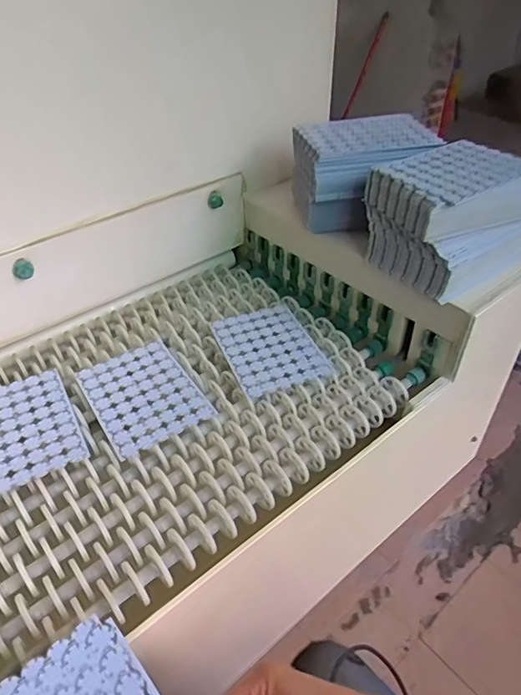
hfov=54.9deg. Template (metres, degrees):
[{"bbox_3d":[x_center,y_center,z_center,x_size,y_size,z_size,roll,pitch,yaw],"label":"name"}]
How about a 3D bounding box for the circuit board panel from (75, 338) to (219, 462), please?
[{"bbox_3d":[-0.139,0.053,0.596,0.117,0.005,0.157,-24,47,-24],"label":"circuit board panel"}]

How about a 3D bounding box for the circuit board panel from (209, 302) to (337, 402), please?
[{"bbox_3d":[0.011,-0.001,0.657,0.119,0.007,0.152,-17,44,-13],"label":"circuit board panel"}]

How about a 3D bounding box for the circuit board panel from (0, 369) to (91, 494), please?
[{"bbox_3d":[-0.268,0.089,0.556,0.116,0.005,0.154,-21,45,-22],"label":"circuit board panel"}]

